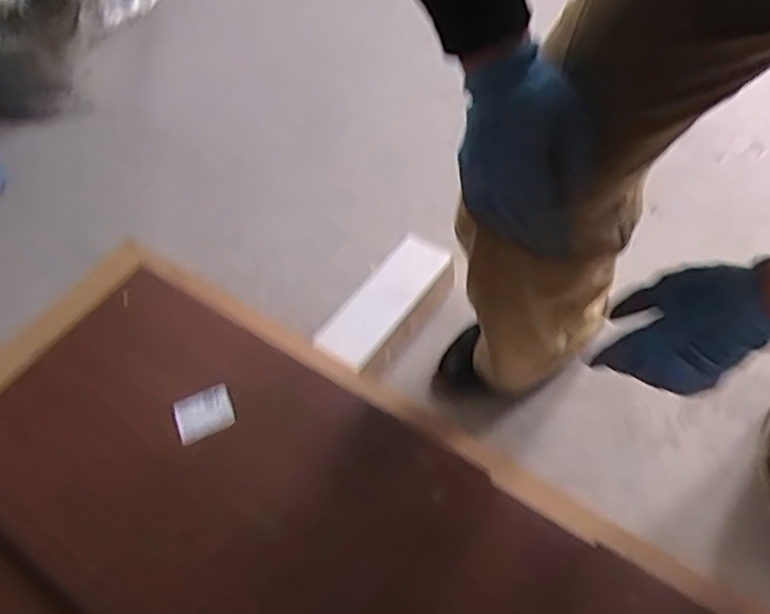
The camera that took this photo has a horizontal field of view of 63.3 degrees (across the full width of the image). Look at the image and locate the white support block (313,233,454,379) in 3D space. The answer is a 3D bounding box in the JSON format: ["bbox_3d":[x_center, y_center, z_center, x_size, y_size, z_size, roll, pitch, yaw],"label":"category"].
[{"bbox_3d":[0.007,0.004,0.911,0.098,0.085,0.245,26,60,20],"label":"white support block"}]

